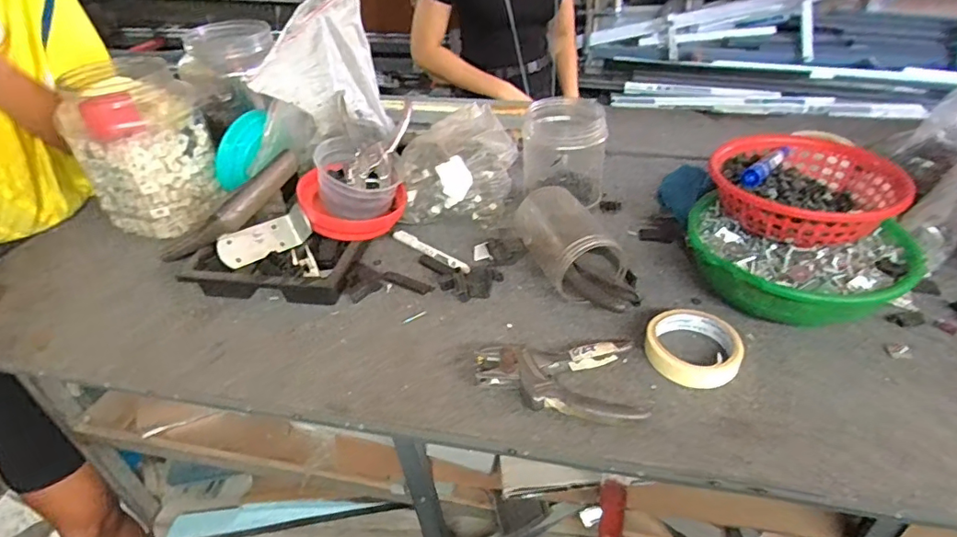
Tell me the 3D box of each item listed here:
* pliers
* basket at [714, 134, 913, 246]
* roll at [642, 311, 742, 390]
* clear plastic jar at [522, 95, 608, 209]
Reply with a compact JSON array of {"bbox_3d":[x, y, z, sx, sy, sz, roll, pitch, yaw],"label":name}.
[{"bbox_3d":[0.083,0.116,0.540,0.160,0.032,0.103,-5,36,-2],"label":"pliers"},{"bbox_3d":[0.373,-0.092,0.622,0.197,0.065,0.181,-2,36,2],"label":"basket"},{"bbox_3d":[0.228,0.079,0.568,0.092,0.029,0.092,-3,43,3],"label":"roll"},{"bbox_3d":[0.124,-0.160,0.779,0.114,0.138,0.101,4,37,10],"label":"clear plastic jar"}]

